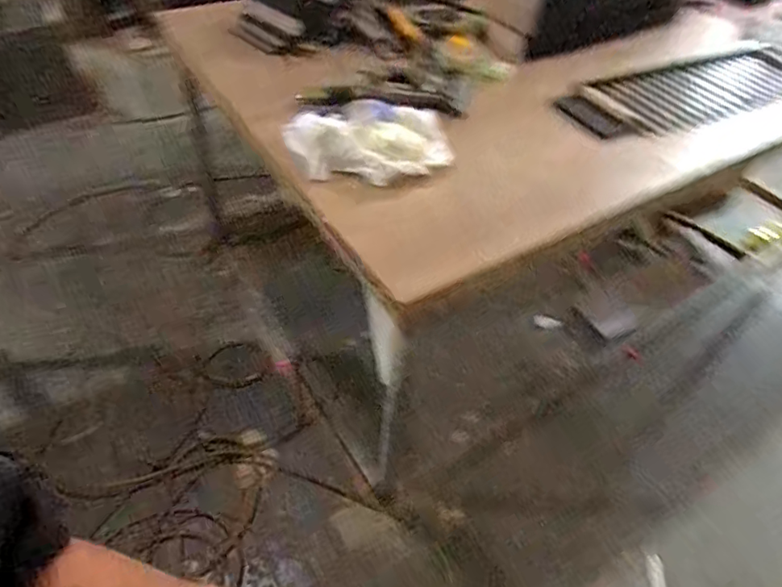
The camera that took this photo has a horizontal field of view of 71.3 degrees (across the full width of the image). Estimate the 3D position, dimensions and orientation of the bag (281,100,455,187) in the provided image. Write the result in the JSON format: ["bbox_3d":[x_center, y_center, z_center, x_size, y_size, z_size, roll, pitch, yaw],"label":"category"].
[{"bbox_3d":[-0.039,-0.303,1.073,0.323,0.077,0.192,-9,49,-13],"label":"bag"}]

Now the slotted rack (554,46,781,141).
[{"bbox_3d":[0.787,-0.525,1.393,0.819,0.018,0.252,-21,53,-22],"label":"slotted rack"}]

